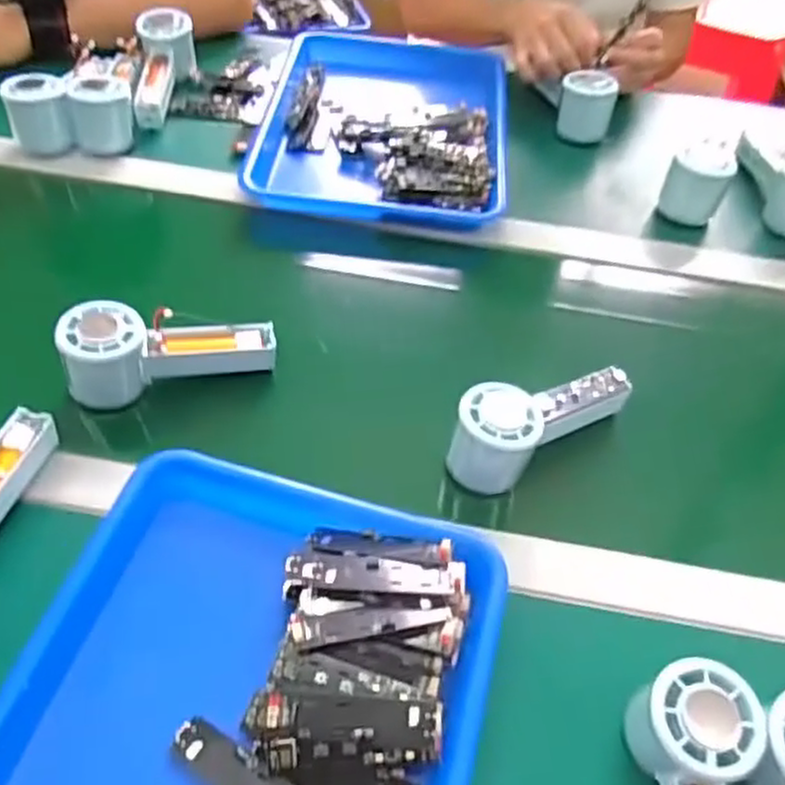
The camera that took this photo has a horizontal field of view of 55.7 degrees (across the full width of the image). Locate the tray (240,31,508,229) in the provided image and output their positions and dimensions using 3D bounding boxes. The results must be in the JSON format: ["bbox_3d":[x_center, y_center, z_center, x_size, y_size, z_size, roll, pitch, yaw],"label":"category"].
[{"bbox_3d":[-0.006,-0.291,0.802,0.254,0.045,0.326,8,50,1],"label":"tray"}]

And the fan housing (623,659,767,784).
[{"bbox_3d":[0.152,0.217,0.379,0.060,0.052,0.149,7,67,1],"label":"fan housing"}]

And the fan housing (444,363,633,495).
[{"bbox_3d":[0.108,0.014,0.538,0.147,0.063,0.053,-26,57,-25],"label":"fan housing"}]

